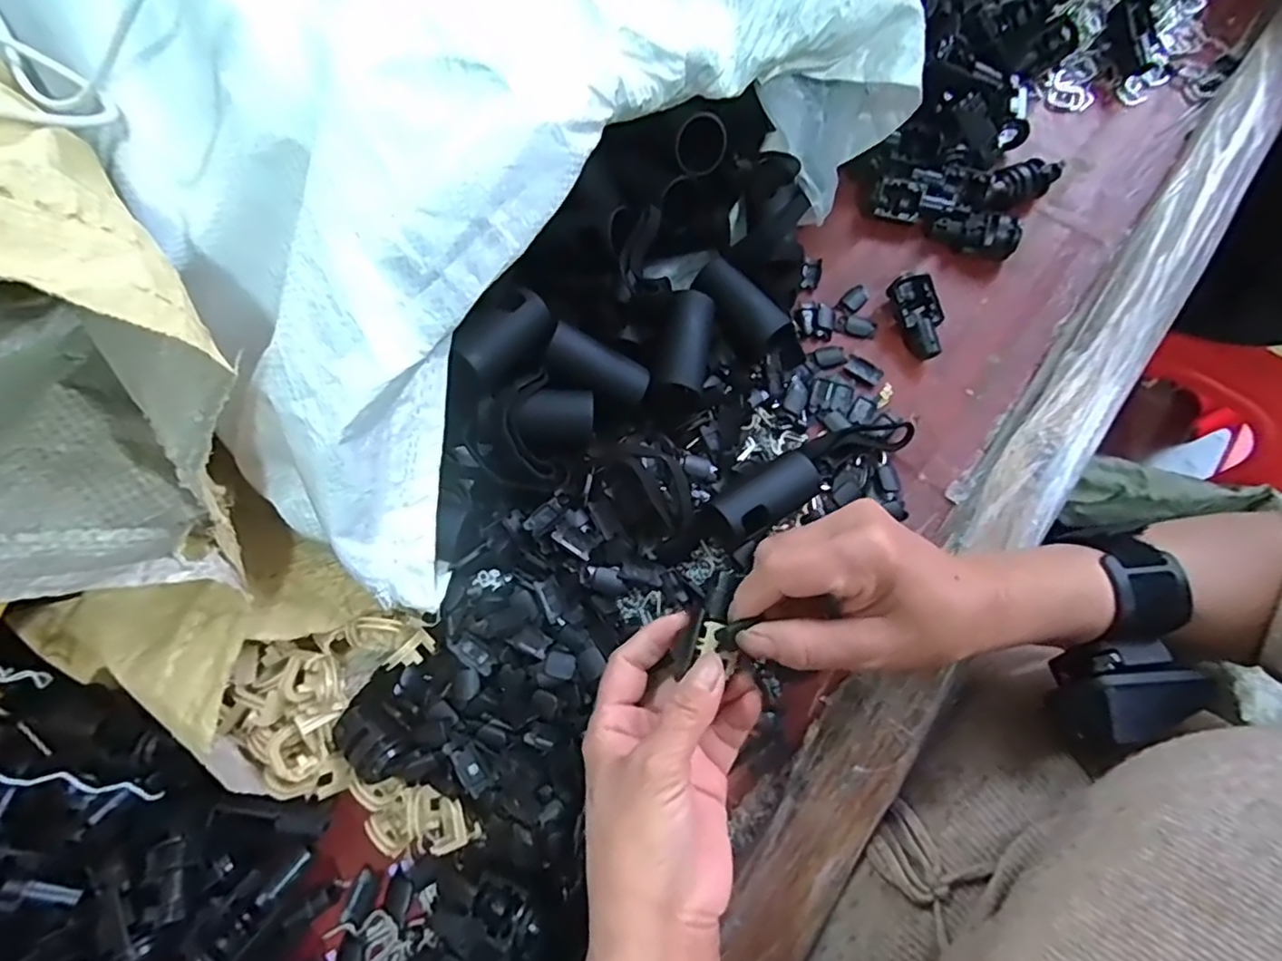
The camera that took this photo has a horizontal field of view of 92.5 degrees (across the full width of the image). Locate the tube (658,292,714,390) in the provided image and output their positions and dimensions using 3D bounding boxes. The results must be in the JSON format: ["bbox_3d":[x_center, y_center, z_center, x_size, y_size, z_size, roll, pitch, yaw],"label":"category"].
[{"bbox_3d":[0.026,-0.080,0.366,0.028,0.027,0.059,10,75,3],"label":"tube"}]

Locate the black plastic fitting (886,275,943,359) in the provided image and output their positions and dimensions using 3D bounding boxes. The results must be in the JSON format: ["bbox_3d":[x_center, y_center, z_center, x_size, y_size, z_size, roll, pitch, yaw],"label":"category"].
[{"bbox_3d":[0.177,-0.105,0.394,0.026,0.018,0.056,-8,73,-4],"label":"black plastic fitting"}]

